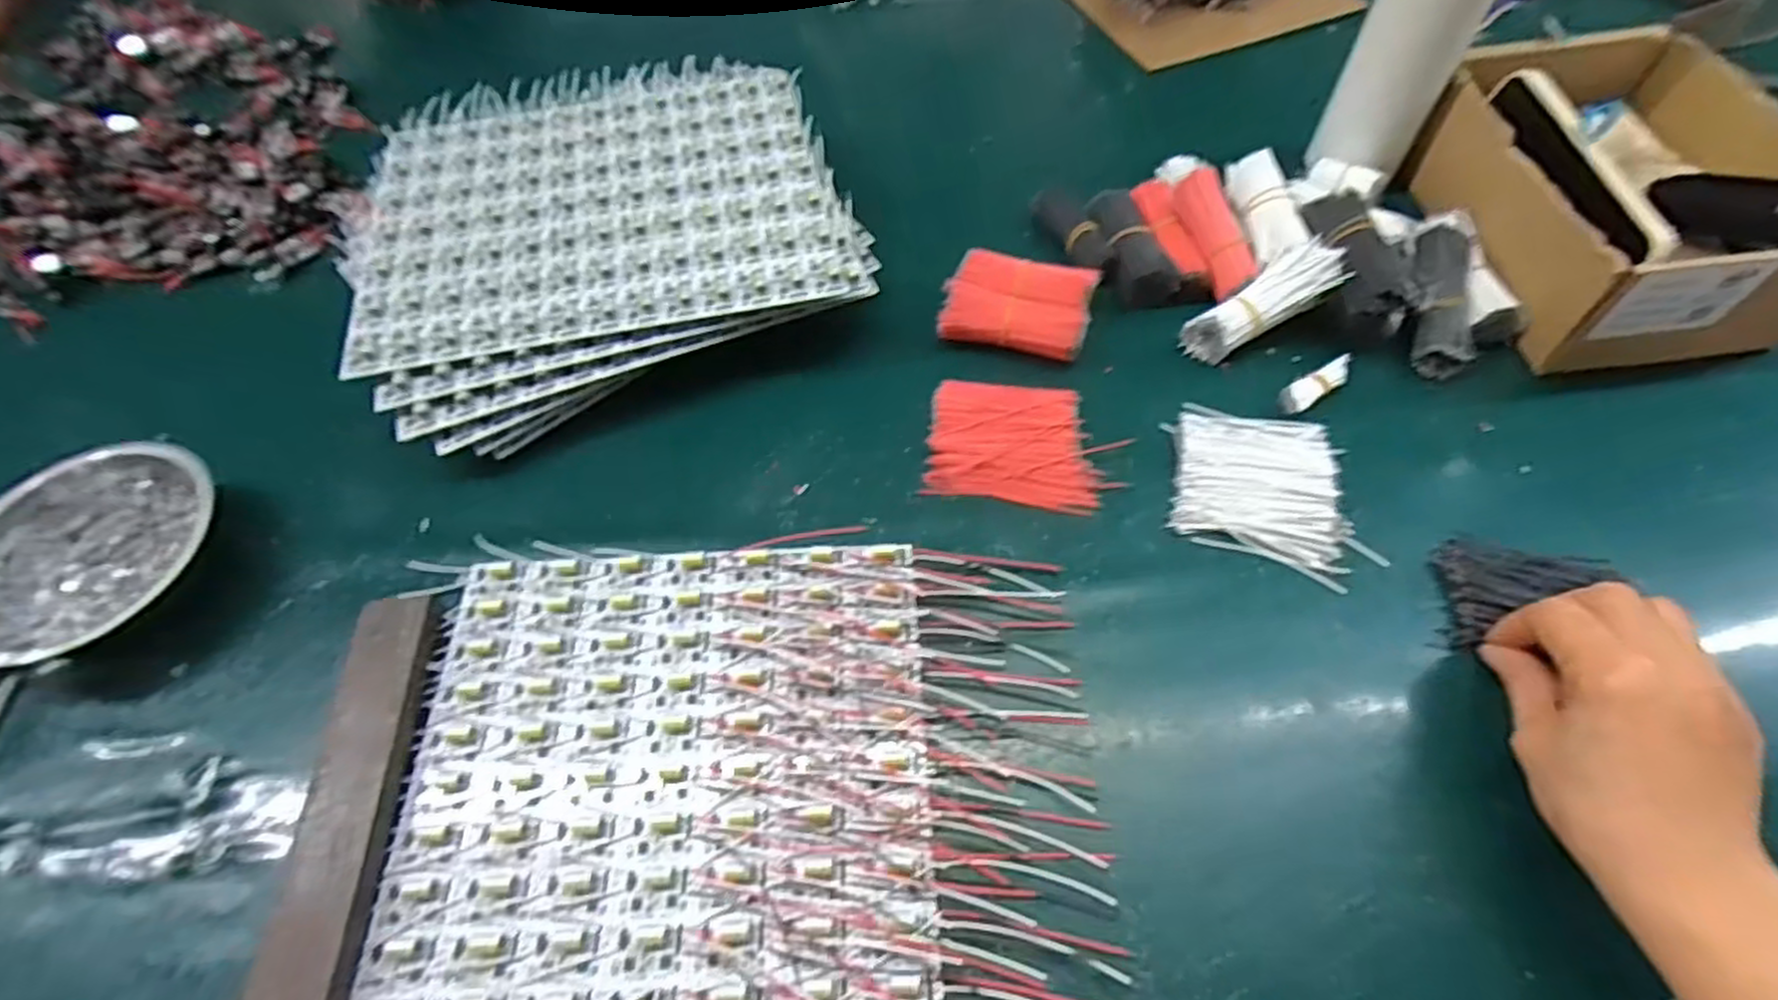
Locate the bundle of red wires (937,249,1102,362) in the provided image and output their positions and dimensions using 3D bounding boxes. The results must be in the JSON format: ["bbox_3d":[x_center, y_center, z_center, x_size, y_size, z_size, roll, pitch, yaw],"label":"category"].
[{"bbox_3d":[0.084,-0.125,0.503,0.091,0.023,0.064,11,59,8],"label":"bundle of red wires"}]

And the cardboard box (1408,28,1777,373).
[{"bbox_3d":[0.461,-0.199,0.487,0.167,0.075,0.220,-3,57,-1],"label":"cardboard box"}]

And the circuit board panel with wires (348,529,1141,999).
[{"bbox_3d":[-0.077,0.152,0.345,0.347,0.030,0.295,0,58,2],"label":"circuit board panel with wires"}]

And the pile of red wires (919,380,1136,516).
[{"bbox_3d":[0.080,-0.036,0.460,0.110,0.005,0.084,7,58,6],"label":"pile of red wires"}]

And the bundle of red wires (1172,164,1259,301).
[{"bbox_3d":[0.219,-0.182,0.520,0.029,0.019,0.092,-14,78,-6],"label":"bundle of red wires"}]

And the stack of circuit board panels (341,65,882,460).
[{"bbox_3d":[-0.192,-0.187,0.517,0.314,0.067,0.284,-22,60,-12],"label":"stack of circuit board panels"}]

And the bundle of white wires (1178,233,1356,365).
[{"bbox_3d":[0.235,-0.124,0.483,0.102,0.020,0.035,-34,64,8],"label":"bundle of white wires"}]

